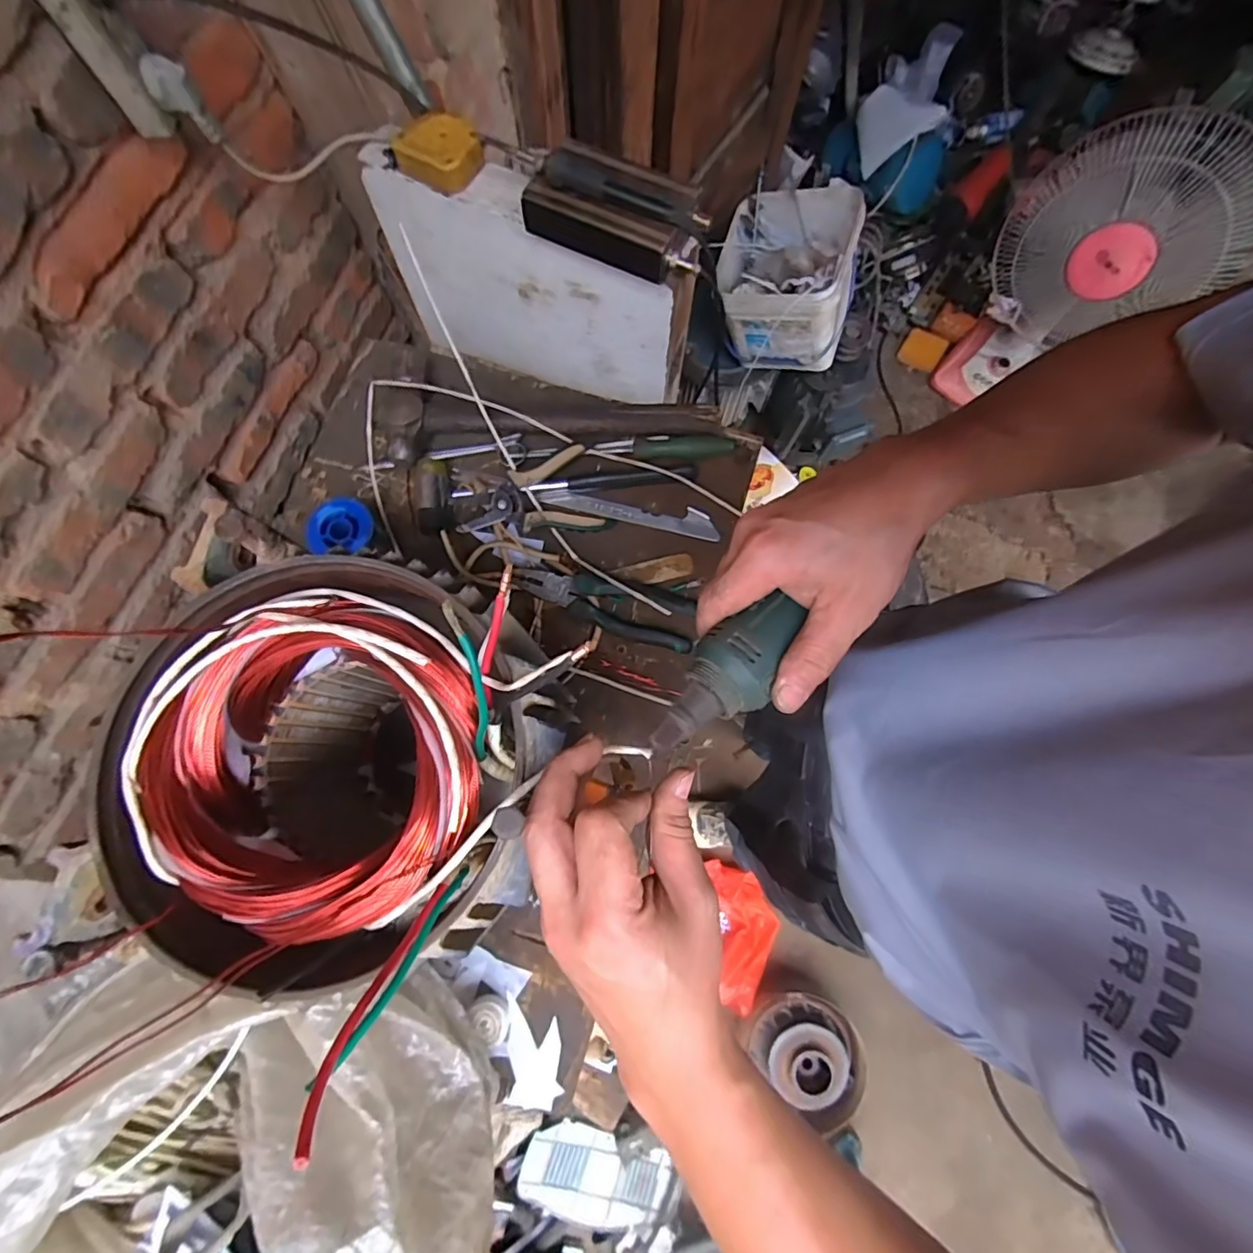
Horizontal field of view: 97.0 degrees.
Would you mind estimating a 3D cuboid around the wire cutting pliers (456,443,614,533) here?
[{"bbox_3d":[-0.093,-0.143,0.575,0.147,0.023,0.088,-4,77,-1],"label":"wire cutting pliers"}]

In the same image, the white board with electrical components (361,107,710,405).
[{"bbox_3d":[-0.095,-0.400,0.629,0.350,0.274,0.071,25,78,5],"label":"white board with electrical components"}]

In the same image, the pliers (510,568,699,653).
[{"bbox_3d":[-0.023,-0.028,0.561,0.186,0.028,0.060,16,77,3],"label":"pliers"}]

